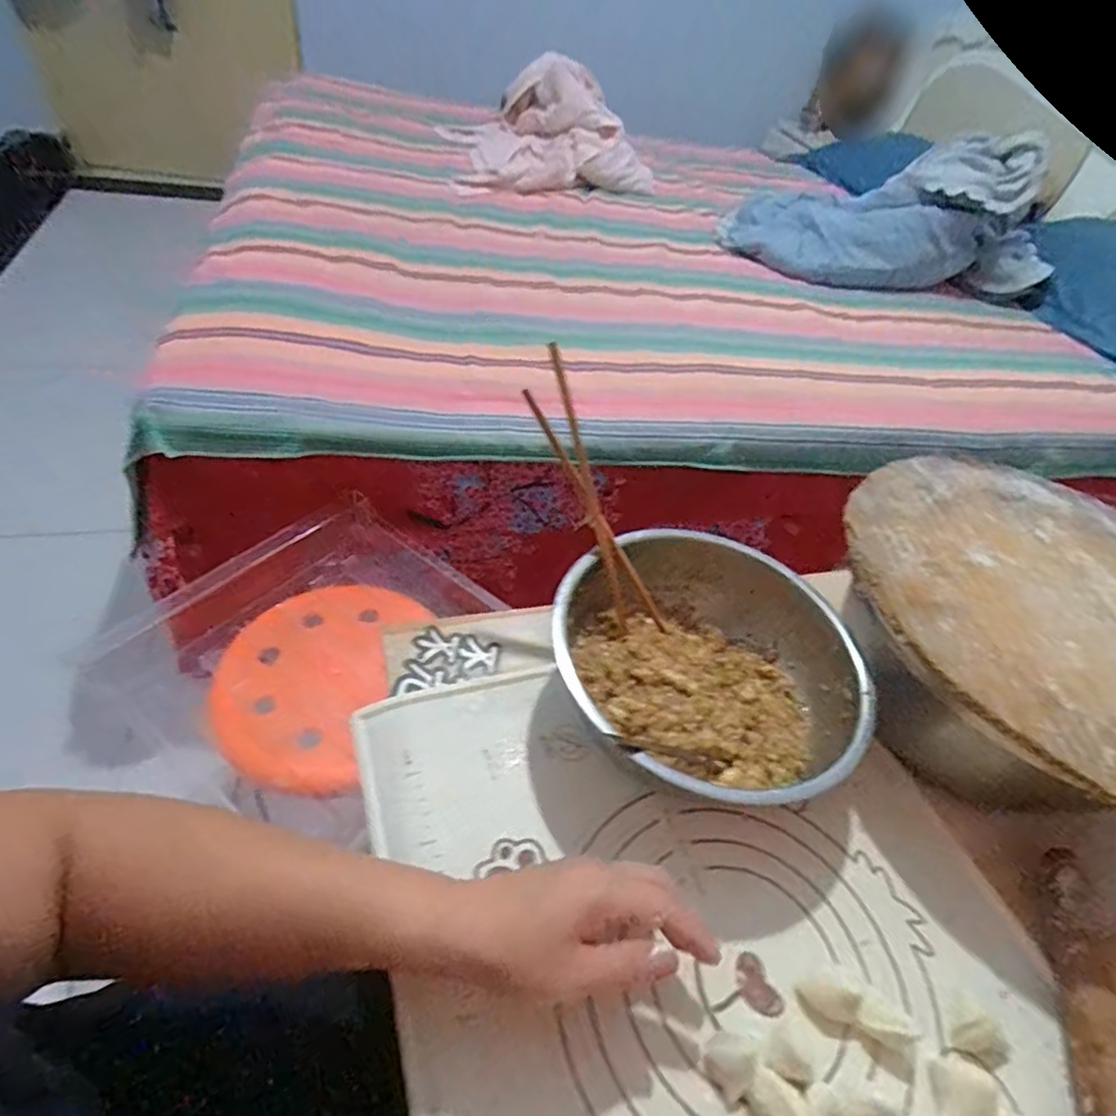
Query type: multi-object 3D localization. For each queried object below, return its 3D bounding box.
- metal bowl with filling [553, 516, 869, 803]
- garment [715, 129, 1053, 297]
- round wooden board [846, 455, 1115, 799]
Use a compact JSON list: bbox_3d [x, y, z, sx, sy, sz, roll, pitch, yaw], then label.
[{"bbox_3d":[0.123,0.086,0.481,0.213,0.095,0.224,6,46,-6],"label":"metal bowl with filling"},{"bbox_3d":[0.770,-0.796,1.411,0.765,0.261,0.234,0,47,-11],"label":"garment"},{"bbox_3d":[0.404,0.036,0.480,0.346,0.007,0.349,7,44,-7],"label":"round wooden board"}]

